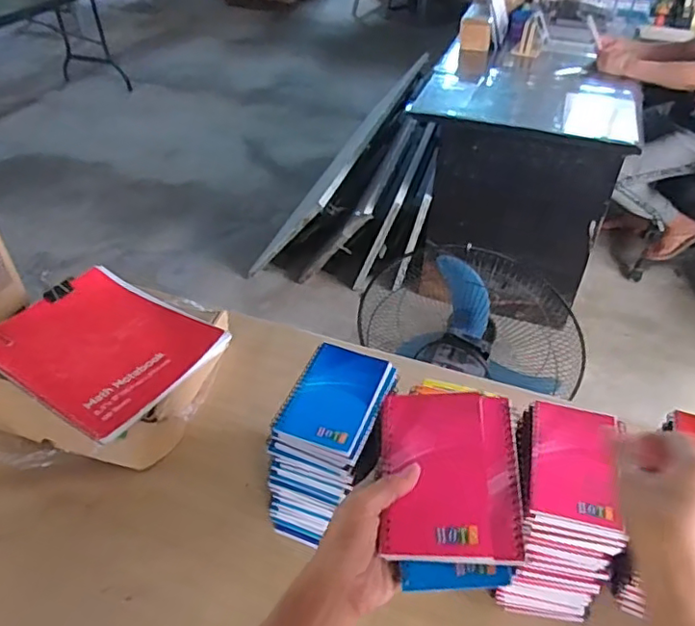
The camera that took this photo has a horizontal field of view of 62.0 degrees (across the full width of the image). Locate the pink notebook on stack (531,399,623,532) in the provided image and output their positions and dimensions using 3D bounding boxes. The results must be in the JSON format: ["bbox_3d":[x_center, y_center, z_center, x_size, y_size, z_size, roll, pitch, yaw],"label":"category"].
[{"bbox_3d":[0.216,0.139,0.551,0.074,0.011,0.123,11,42,12],"label":"pink notebook on stack"}]

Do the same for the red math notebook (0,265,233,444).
[{"bbox_3d":[-0.335,0.039,0.782,0.274,0.018,0.209,25,47,25],"label":"red math notebook"}]

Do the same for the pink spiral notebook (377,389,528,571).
[{"bbox_3d":[0.081,0.124,0.451,0.105,0.010,0.128,-1,58,9],"label":"pink spiral notebook"}]

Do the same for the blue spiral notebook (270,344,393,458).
[{"bbox_3d":[-0.013,0.087,0.605,0.085,0.015,0.123,15,43,16],"label":"blue spiral notebook"}]

